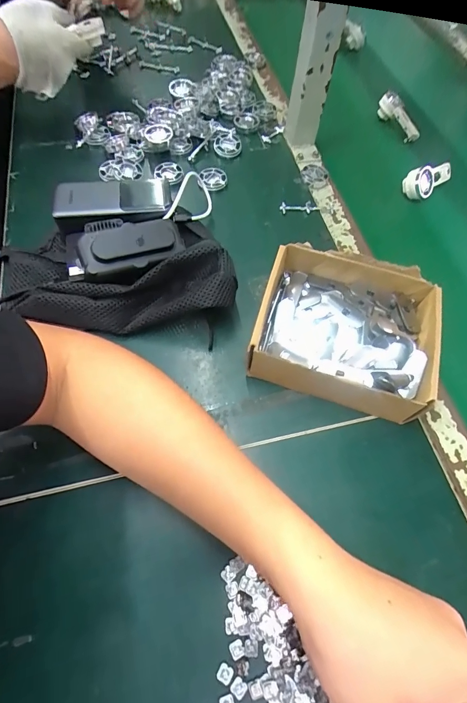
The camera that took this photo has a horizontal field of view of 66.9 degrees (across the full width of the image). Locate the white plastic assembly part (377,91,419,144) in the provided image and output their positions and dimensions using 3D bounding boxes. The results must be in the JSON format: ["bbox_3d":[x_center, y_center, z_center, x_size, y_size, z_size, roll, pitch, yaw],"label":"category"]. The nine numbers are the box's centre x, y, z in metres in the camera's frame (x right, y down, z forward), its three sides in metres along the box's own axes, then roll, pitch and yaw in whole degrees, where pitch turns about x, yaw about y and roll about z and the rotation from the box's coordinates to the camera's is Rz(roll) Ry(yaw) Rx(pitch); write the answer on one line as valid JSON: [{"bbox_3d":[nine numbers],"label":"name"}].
[{"bbox_3d":[0.279,-0.392,0.591,0.038,0.031,0.096,-15,64,-8],"label":"white plastic assembly part"}]

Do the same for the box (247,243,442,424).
[{"bbox_3d":[0.112,-0.025,0.359,0.163,0.057,0.145,16,64,7],"label":"box"}]

